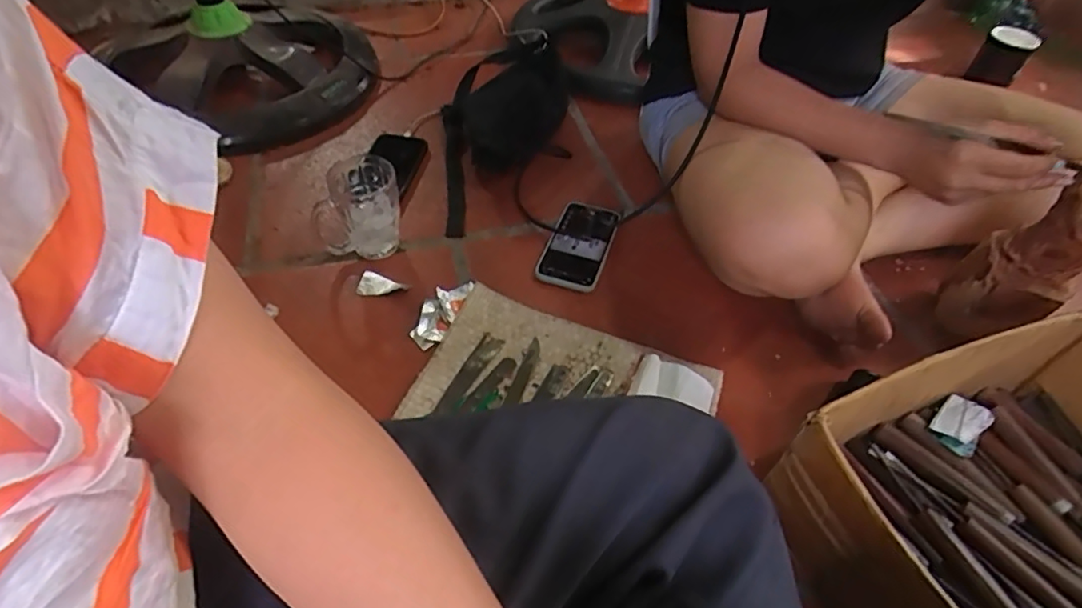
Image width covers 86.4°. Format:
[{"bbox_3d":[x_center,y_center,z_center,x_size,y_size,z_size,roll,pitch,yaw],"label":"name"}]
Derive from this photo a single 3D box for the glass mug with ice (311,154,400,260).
[{"bbox_3d":[-0.227,-0.113,0.731,0.087,0.116,0.095,25,52,18],"label":"glass mug with ice"}]

